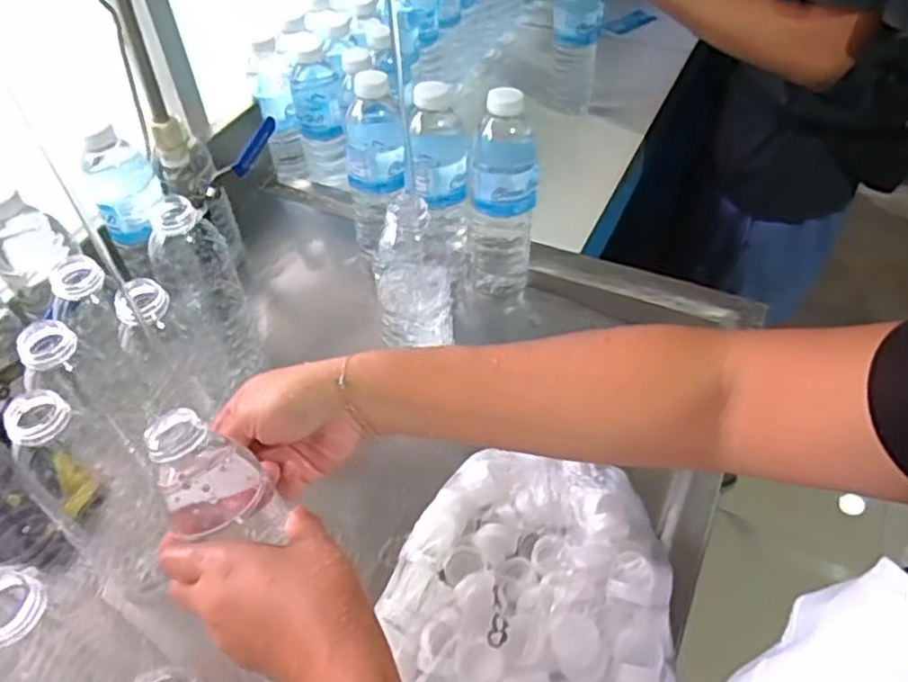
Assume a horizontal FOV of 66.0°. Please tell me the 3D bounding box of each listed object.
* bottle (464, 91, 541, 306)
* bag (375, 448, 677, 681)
[{"bbox_3d":[0.045,-0.128,0.680,0.066,0.234,0.062,1,48,4],"label":"bottle"},{"bbox_3d":[0.050,0.173,0.498,0.201,0.046,0.191,4,48,7],"label":"bag"}]

